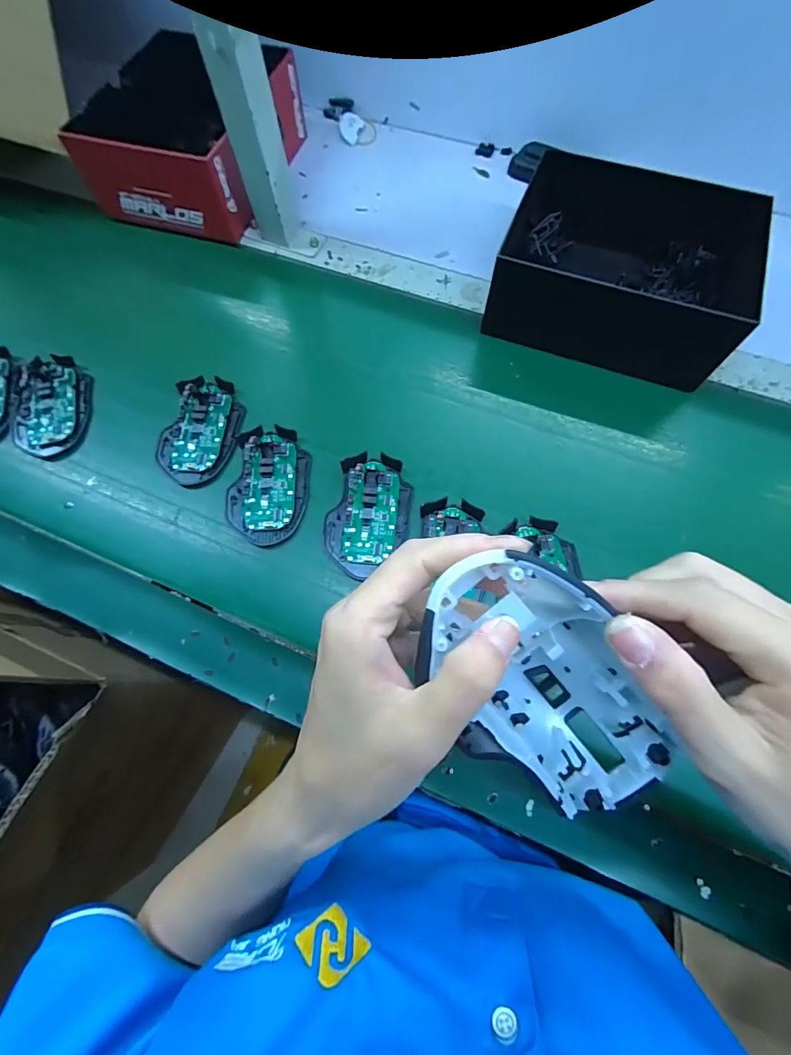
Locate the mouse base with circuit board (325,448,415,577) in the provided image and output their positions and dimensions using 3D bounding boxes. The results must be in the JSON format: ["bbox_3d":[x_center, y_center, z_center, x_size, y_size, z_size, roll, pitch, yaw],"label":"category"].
[{"bbox_3d":[-0.024,-0.015,0.377,0.074,0.014,0.112,5,69,3],"label":"mouse base with circuit board"}]

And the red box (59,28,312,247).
[{"bbox_3d":[-0.243,-0.480,0.519,0.186,0.088,0.225,14,70,7],"label":"red box"}]

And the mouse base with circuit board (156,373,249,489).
[{"bbox_3d":[-0.191,-0.097,0.411,0.070,0.019,0.110,13,70,6],"label":"mouse base with circuit board"}]

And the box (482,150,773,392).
[{"bbox_3d":[0.234,-0.278,0.437,0.224,0.083,0.199,20,71,8],"label":"box"}]

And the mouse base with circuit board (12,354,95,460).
[{"bbox_3d":[-0.348,-0.124,0.423,0.069,0.015,0.113,-4,69,0],"label":"mouse base with circuit board"}]

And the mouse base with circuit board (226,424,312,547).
[{"bbox_3d":[-0.118,-0.041,0.389,0.072,0.016,0.111,4,69,3],"label":"mouse base with circuit board"}]

